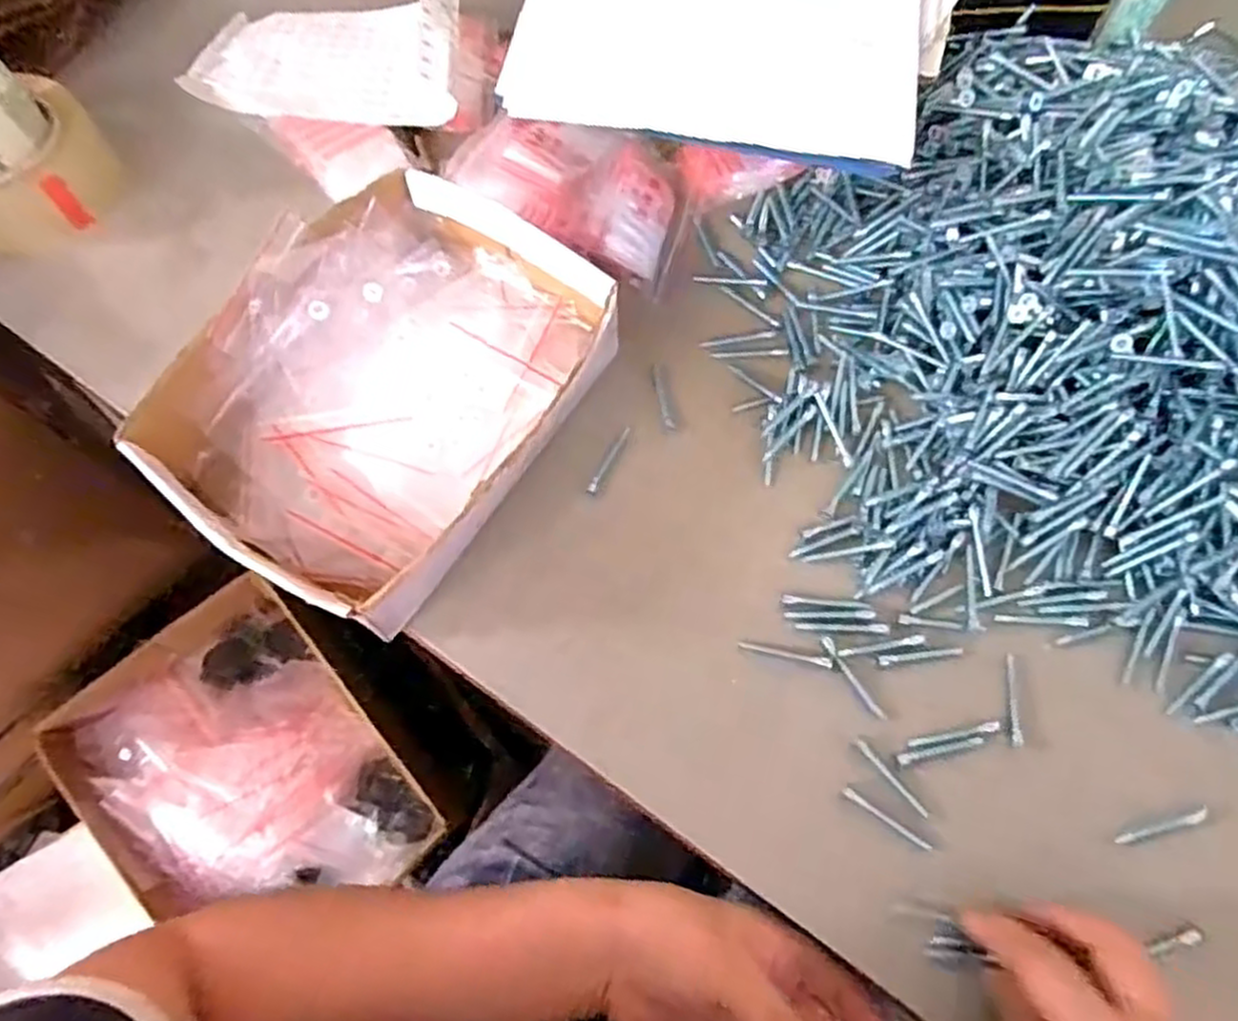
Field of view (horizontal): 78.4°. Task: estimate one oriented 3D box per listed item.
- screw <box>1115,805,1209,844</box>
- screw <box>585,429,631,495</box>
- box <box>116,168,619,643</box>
[{"bbox_3d":[0.268,0.154,0.371,0.051,0.009,0.007,-12,68,-6],"label":"screw"},{"bbox_3d":[-0.006,-0.029,0.439,0.006,0.004,0.046,26,69,9],"label":"screw"},{"bbox_3d":[-0.121,-0.072,0.423,0.183,0.061,0.249,29,70,10],"label":"box"}]

